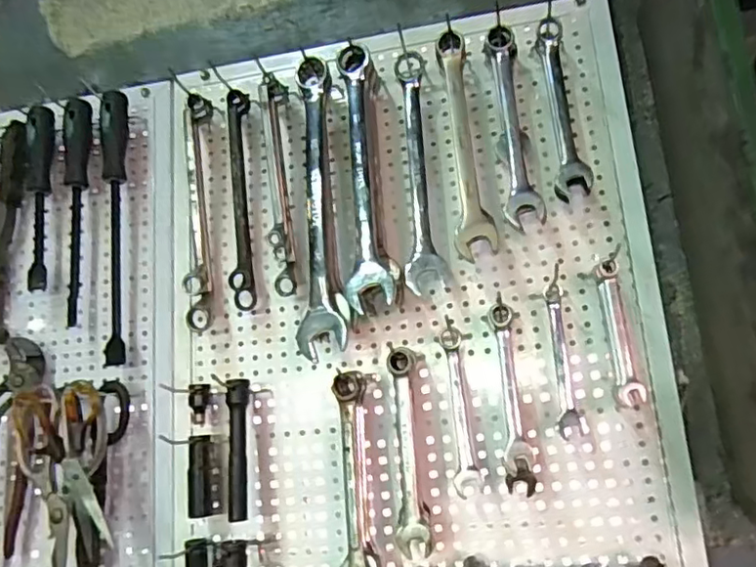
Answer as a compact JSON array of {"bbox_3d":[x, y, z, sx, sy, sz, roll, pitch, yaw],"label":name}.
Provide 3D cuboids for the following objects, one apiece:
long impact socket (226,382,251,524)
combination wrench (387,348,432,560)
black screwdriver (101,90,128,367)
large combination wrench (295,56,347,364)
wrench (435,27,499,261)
[{"bbox_3d":[-0.131,0.155,0.577,0.022,0.125,0.017,-3,-11,-11],"label":"long impact socket"},{"bbox_3d":[0.025,0.143,0.531,0.026,0.168,0.018,-6,-11,5],"label":"combination wrench"},{"bbox_3d":[-0.290,-0.064,0.672,0.028,0.299,0.028,0,-12,-23],"label":"black screwdriver"},{"bbox_3d":[-0.060,-0.078,0.591,0.043,0.292,0.026,-7,-11,10],"label":"large combination wrench"},{"bbox_3d":[0.083,-0.132,0.573,0.035,0.213,0.019,-8,-11,16],"label":"wrench"}]

